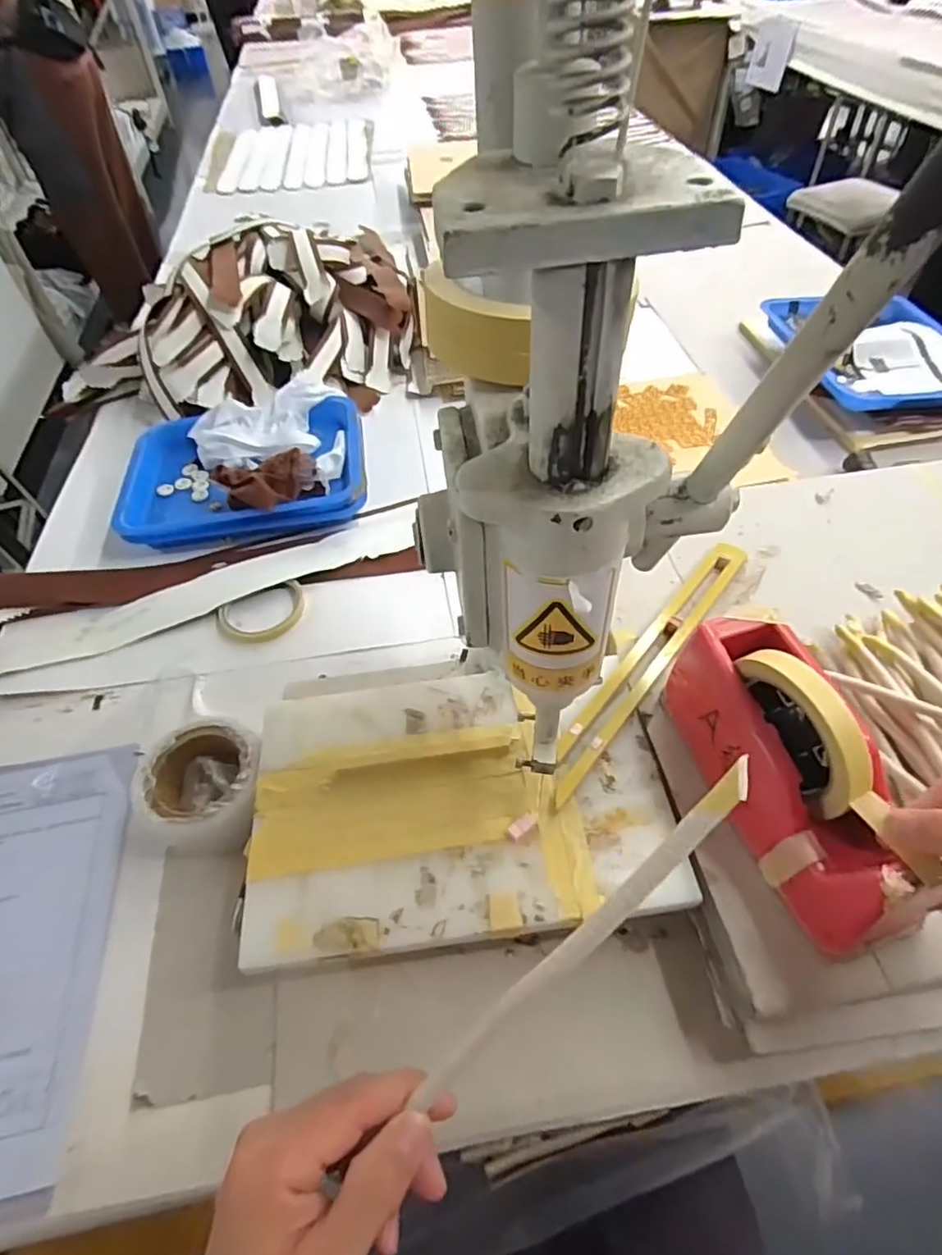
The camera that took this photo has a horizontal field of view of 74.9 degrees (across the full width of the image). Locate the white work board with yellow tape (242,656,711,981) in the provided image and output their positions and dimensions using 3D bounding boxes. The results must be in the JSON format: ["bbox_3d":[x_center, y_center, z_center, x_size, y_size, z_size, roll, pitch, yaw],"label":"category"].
[{"bbox_3d":[-0.010,0.120,0.454,0.295,0.012,0.198,-7,52,-2],"label":"white work board with yellow tape"}]

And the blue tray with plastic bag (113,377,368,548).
[{"bbox_3d":[-0.279,-0.208,0.761,0.285,0.069,0.225,-9,52,-4],"label":"blue tray with plastic bag"}]

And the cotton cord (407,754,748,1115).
[{"bbox_3d":[0.038,0.125,0.238,0.197,0.007,0.011,-52,57,16],"label":"cotton cord"}]

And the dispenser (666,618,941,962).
[{"bbox_3d":[0.200,0.085,0.383,0.068,0.117,0.194,-12,52,-6],"label":"dispenser"}]

